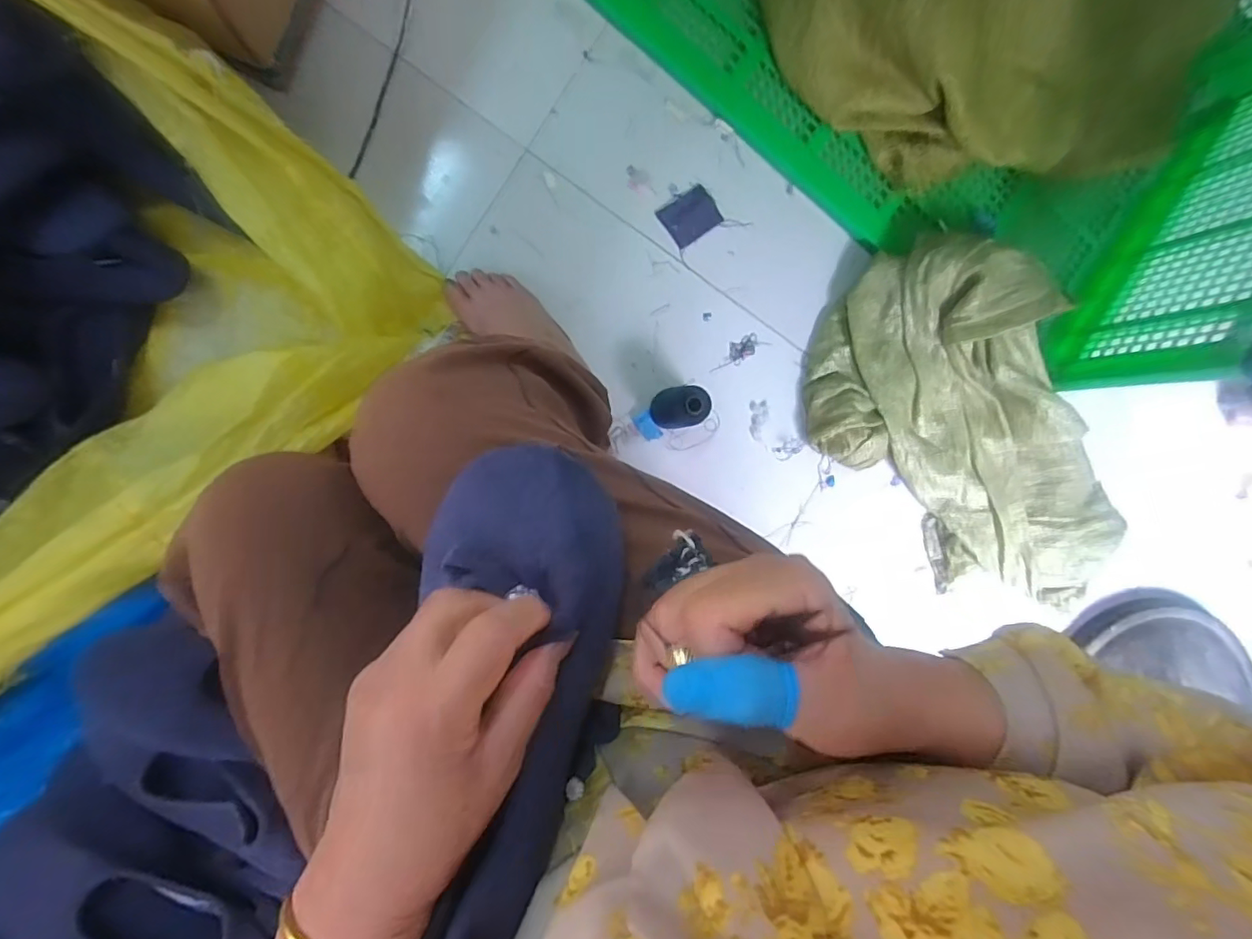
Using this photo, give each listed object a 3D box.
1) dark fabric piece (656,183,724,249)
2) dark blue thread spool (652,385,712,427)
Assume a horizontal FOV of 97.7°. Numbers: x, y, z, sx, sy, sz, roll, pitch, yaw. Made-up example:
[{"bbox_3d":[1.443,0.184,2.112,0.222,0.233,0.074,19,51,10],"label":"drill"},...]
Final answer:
[{"bbox_3d":[0.090,-0.351,0.757,0.076,0.004,0.060,-35,98,-5],"label":"dark fabric piece"},{"bbox_3d":[0.068,-0.081,0.721,0.065,0.110,0.051,-8,95,-8],"label":"dark blue thread spool"}]

